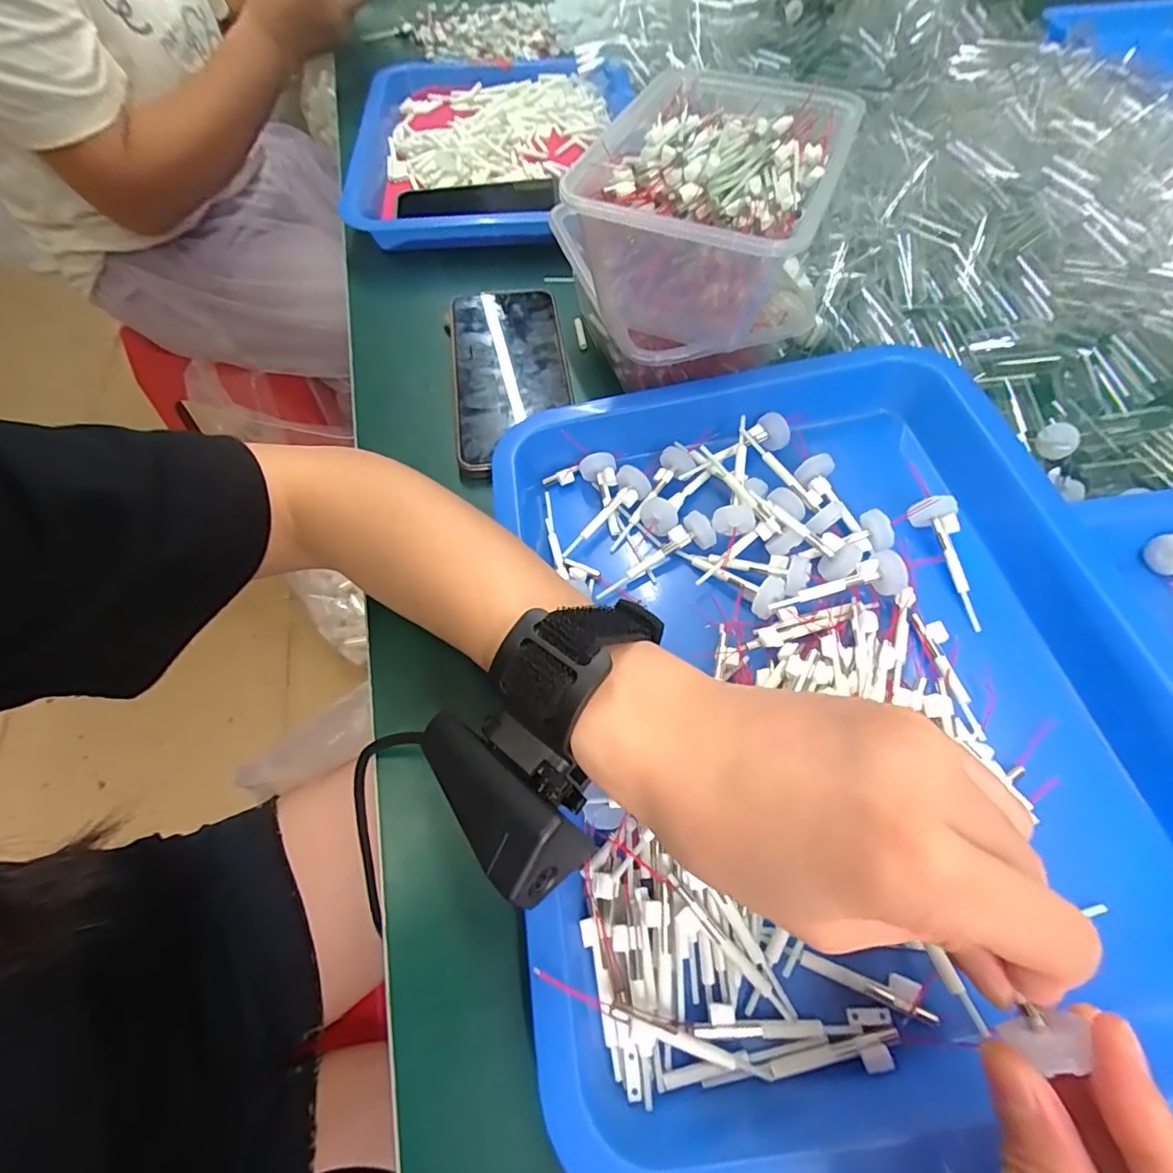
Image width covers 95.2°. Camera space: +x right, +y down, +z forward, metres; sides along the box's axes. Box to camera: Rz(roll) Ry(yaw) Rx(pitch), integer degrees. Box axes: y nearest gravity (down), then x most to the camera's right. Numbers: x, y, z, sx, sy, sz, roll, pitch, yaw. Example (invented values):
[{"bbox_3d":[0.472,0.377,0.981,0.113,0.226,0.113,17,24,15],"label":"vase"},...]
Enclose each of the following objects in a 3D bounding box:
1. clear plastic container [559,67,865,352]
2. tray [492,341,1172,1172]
[{"bbox_3d":[0.070,-0.202,0.298,0.118,0.076,0.172,21,62,12],"label":"clear plastic container"},{"bbox_3d":[0.111,0.028,0.245,0.296,0.043,0.332,-8,61,-4],"label":"tray"}]

